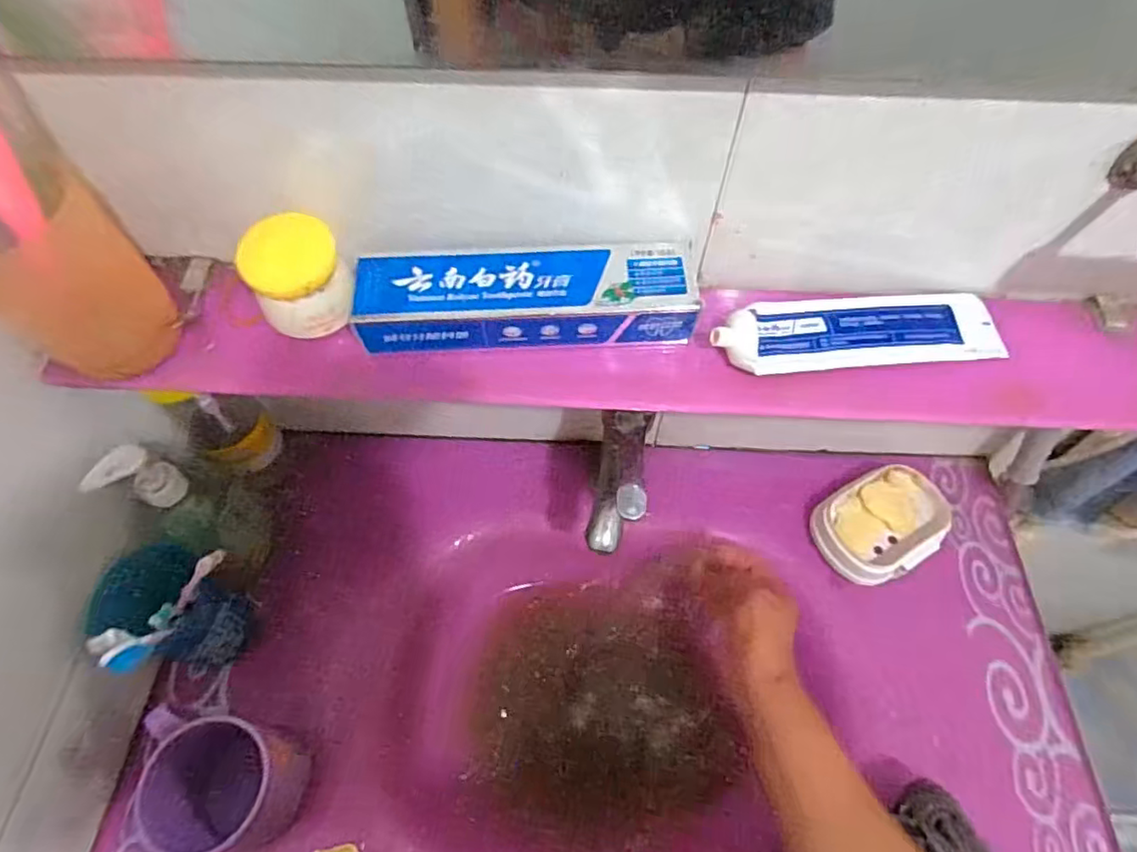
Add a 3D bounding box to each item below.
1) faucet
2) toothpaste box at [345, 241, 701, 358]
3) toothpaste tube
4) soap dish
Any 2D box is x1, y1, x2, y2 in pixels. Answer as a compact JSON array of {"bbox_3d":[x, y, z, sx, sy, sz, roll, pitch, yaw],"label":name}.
[{"bbox_3d":[0.040,0.041,0.468,0.037,0.077,0.092,9,60,4],"label":"faucet"},{"bbox_3d":[-0.026,-0.083,0.392,0.211,0.037,0.054,-2,60,-2],"label":"toothpaste box"},{"bbox_3d":[0.193,-0.070,0.400,0.196,0.021,0.060,-4,60,-3],"label":"toothpaste tube"},{"bbox_3d":[0.304,0.096,0.588,0.126,0.036,0.090,-24,63,-14],"label":"soap dish"}]

